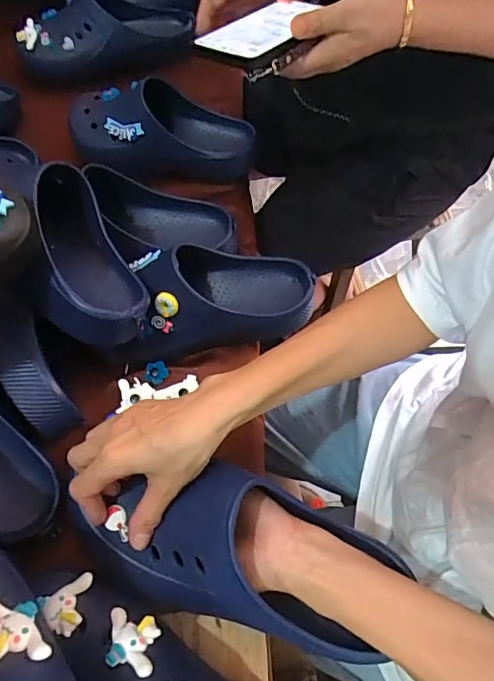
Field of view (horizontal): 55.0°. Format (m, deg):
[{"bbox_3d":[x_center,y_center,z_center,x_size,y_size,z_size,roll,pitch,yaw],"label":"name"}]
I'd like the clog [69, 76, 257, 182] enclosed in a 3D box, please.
[{"bbox_3d":[-0.118,-0.281,0.634,0.266,0.079,0.100,11,63,10],"label":"clog"}]

